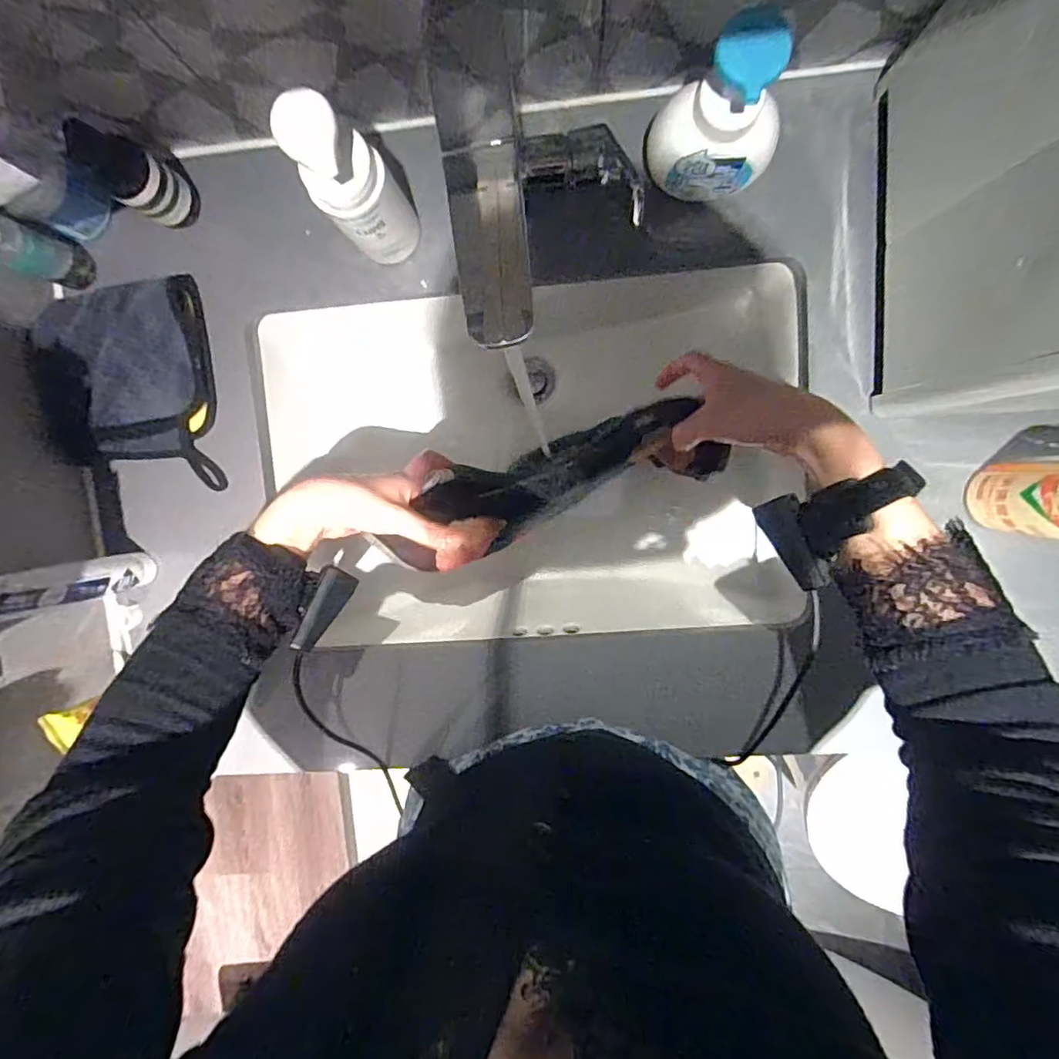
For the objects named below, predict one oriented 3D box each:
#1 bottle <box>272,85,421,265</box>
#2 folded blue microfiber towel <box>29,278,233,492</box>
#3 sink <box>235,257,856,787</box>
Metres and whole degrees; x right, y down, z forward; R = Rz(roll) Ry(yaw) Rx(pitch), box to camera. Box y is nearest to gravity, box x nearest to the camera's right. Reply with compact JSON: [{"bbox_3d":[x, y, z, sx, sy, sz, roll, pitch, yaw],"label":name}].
[{"bbox_3d":[-0.126,-0.247,0.415,0.057,0.171,0.045,-35,93,7],"label":"bottle"},{"bbox_3d":[-0.369,-0.135,0.514,0.139,0.034,0.172,1,97,4],"label":"folded blue microfiber towel"},{"bbox_3d":[0.004,-0.025,0.604,0.521,0.189,0.463,-3,97,5],"label":"sink"}]

